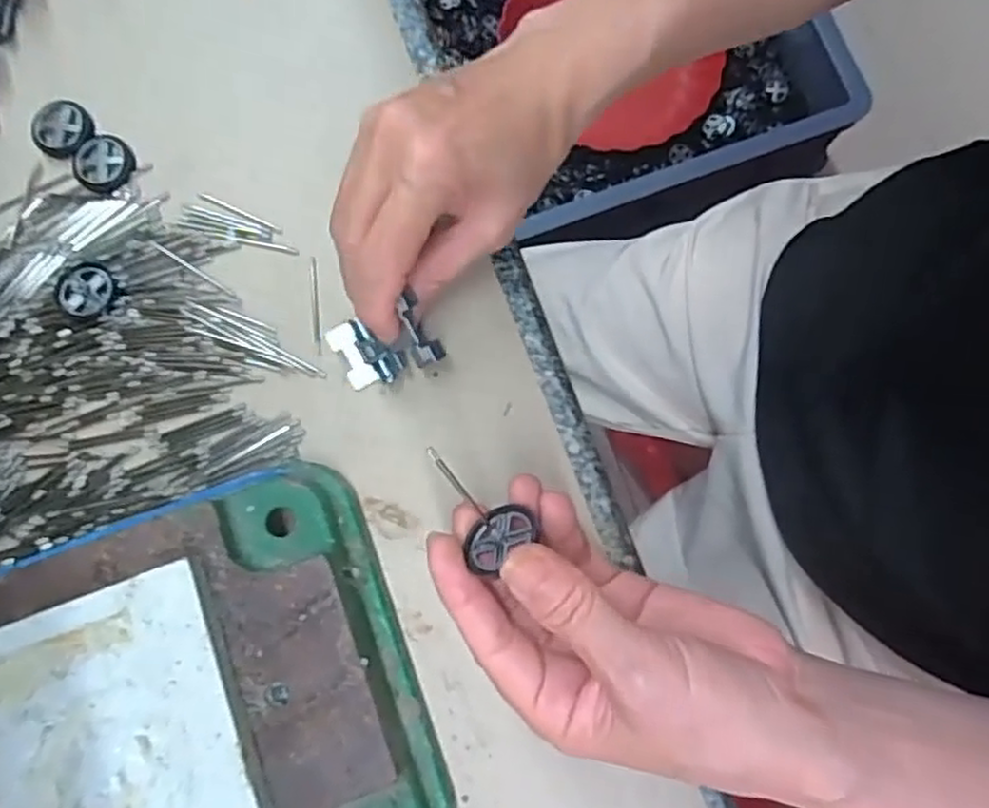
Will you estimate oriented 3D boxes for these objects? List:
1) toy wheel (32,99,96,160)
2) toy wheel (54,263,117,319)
[{"bbox_3d":[-0.205,-0.131,0.342,0.030,0.005,0.027,40,84,9],"label":"toy wheel"},{"bbox_3d":[-0.184,-0.051,0.323,0.026,0.004,0.026,-1,80,3],"label":"toy wheel"}]

